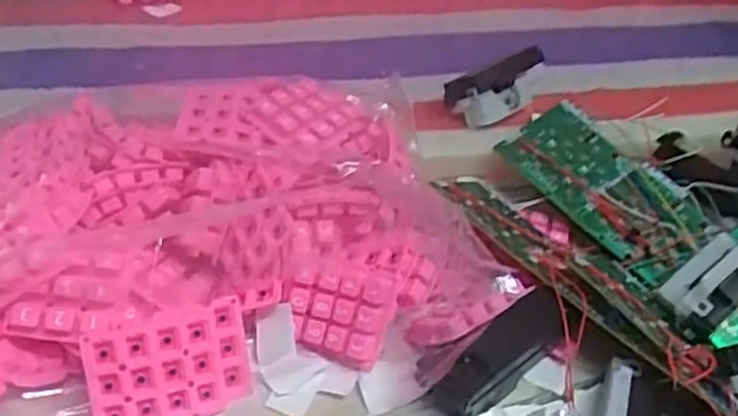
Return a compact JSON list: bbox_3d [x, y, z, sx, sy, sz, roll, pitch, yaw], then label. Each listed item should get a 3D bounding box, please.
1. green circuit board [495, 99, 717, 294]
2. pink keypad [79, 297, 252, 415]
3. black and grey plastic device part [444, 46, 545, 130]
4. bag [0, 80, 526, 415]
[{"bbox_3d":[0.155,-0.014,0.488,0.074,0.021,0.141,-20,46,-29],"label":"green circuit board"},{"bbox_3d":[-0.092,0.076,0.347,0.074,0.052,0.011,-9,6,-27],"label":"pink keypad"},{"bbox_3d":[0.101,-0.094,0.546,0.096,0.032,0.035,-23,47,-31],"label":"black and grey plastic device part"},{"bbox_3d":[-0.084,0.013,0.392,0.274,0.065,0.175,-8,44,-17],"label":"bag"}]

